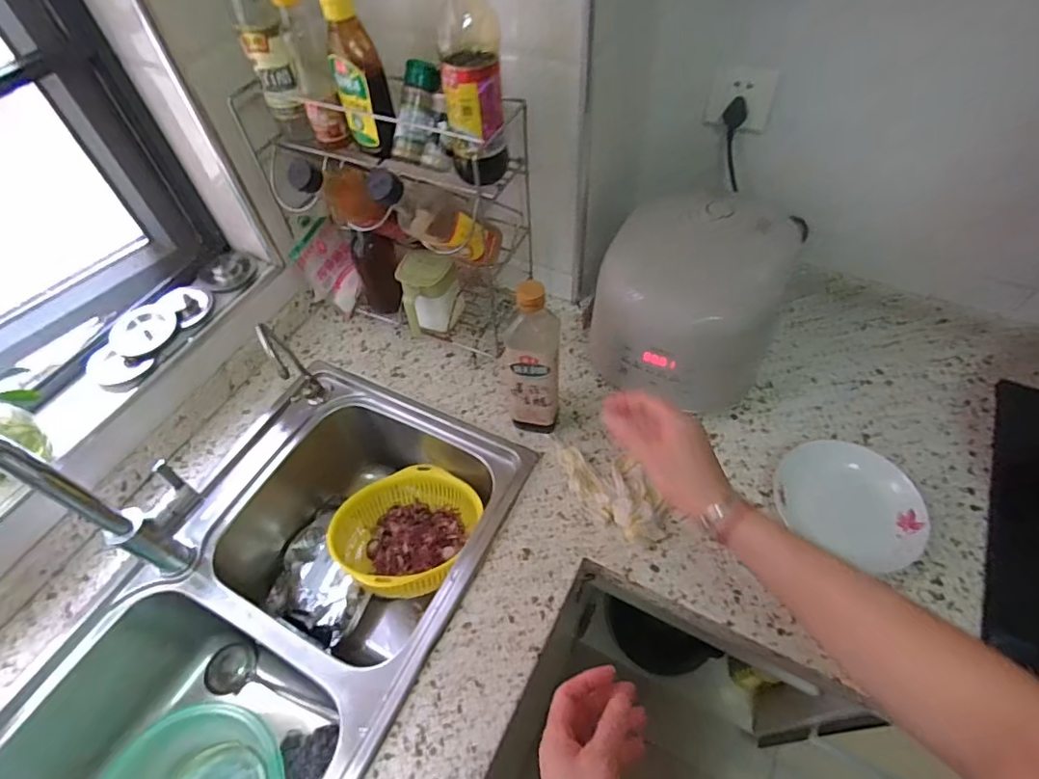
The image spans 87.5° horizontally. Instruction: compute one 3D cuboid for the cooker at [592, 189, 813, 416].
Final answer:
[{"bbox_3d":[0.229,-0.103,0.739,0.208,0.215,0.219,-2,54,3],"label":"cooker"}]

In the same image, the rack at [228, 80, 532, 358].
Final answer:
[{"bbox_3d":[-0.170,-0.225,0.770,0.343,0.348,0.158,19,58,17],"label":"rack"}]

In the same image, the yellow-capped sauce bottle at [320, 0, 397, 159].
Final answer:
[{"bbox_3d":[-0.180,-0.348,0.614,0.057,0.160,0.057,-18,54,-10],"label":"yellow-capped sauce bottle"}]

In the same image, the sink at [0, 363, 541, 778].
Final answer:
[{"bbox_3d":[-0.315,0.356,0.703,0.406,0.226,0.738,21,57,17],"label":"sink"}]

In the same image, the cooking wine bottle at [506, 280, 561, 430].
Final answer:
[{"bbox_3d":[0.017,-0.027,0.674,0.064,0.249,0.051,-2,53,2],"label":"cooking wine bottle"}]

